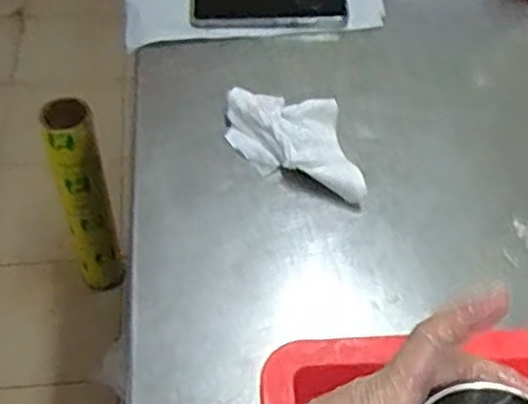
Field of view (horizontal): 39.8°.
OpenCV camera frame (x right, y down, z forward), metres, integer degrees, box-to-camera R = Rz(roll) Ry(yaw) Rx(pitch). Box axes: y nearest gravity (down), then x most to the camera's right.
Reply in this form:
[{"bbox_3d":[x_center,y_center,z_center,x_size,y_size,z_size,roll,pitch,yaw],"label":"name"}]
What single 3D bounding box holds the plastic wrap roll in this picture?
[{"bbox_3d":[-0.347,0.006,1.425,0.093,0.454,0.111,-19,54,-18],"label":"plastic wrap roll"}]

